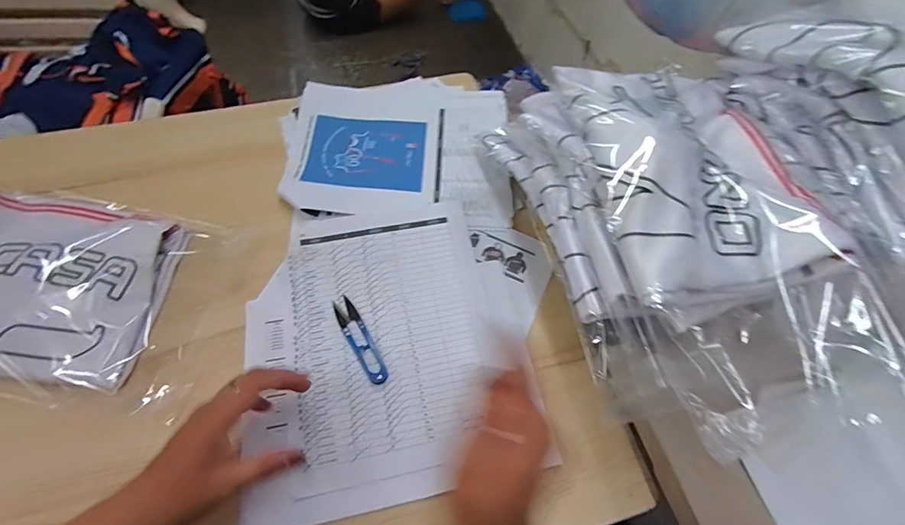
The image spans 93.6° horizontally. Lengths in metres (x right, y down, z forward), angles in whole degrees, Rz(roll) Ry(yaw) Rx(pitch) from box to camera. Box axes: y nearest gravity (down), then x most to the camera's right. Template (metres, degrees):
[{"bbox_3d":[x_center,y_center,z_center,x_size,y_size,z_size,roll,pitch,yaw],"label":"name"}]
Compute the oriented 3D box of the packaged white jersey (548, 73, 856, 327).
[{"bbox_3d":[0.202,-0.080,0.370,0.170,0.062,0.242,-5,58,-6],"label":"packaged white jersey"}]

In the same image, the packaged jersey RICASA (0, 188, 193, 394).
[{"bbox_3d":[-0.437,0.018,0.441,0.271,0.040,0.188,7,57,2],"label":"packaged jersey RICASA"}]

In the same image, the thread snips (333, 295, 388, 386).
[{"bbox_3d":[-0.096,0.080,0.441,0.023,0.004,0.101,-27,62,-19],"label":"thread snips"}]

